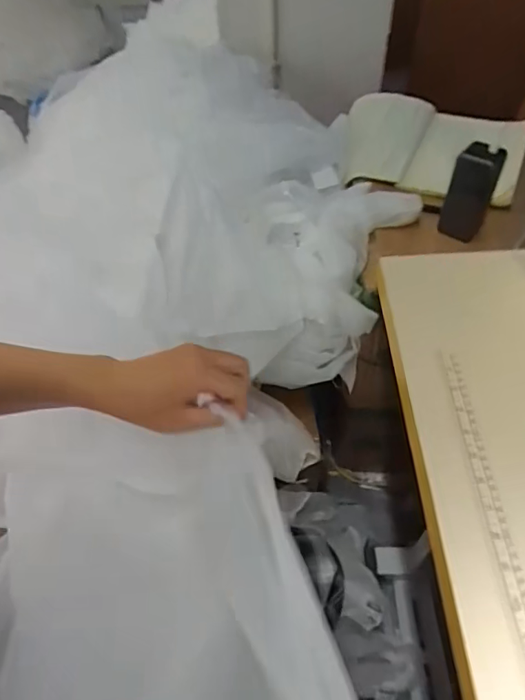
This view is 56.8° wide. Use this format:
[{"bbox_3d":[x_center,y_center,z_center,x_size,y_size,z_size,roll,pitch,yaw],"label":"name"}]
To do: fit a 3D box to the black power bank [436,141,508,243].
[{"bbox_3d":[0.308,-0.228,0.730,0.062,0.150,0.033,21,57,17],"label":"black power bank"}]

